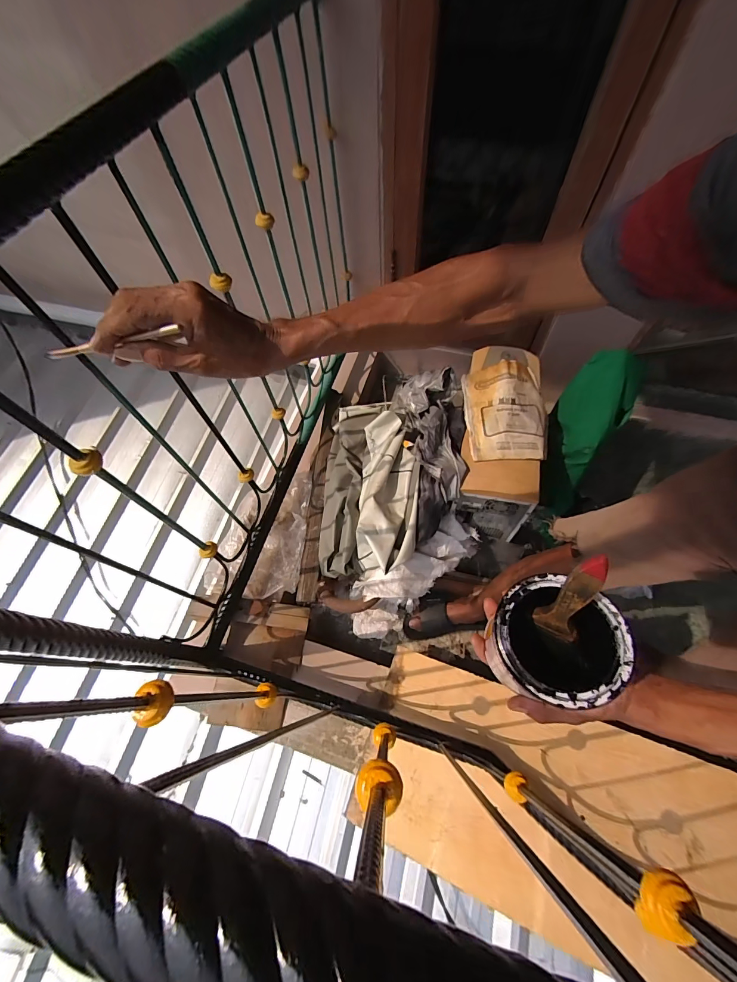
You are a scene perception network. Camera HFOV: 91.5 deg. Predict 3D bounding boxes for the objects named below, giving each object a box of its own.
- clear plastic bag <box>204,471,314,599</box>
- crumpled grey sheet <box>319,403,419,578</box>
[{"bbox_3d":[-0.321,0.122,1.116,0.263,0.072,0.401,4,62,5],"label":"clear plastic bag"},{"bbox_3d":[-0.003,-0.046,1.032,0.284,0.209,0.589,-3,62,2],"label":"crumpled grey sheet"}]

